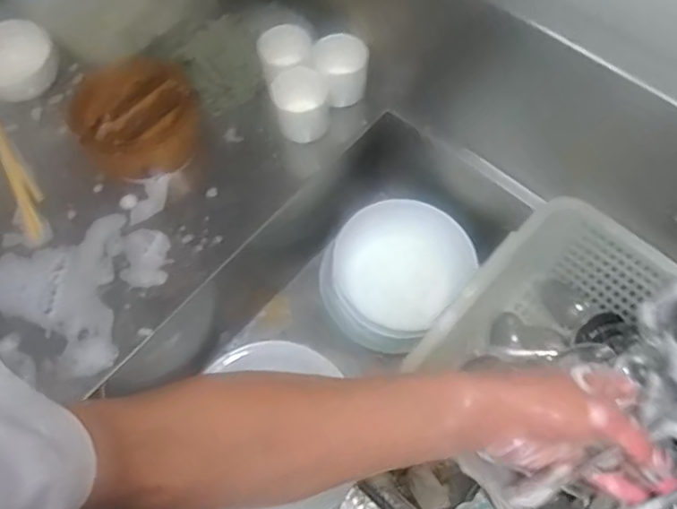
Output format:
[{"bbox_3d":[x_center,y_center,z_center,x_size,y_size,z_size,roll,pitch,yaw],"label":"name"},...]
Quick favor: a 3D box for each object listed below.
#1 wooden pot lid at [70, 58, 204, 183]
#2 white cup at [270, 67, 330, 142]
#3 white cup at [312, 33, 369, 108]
[{"bbox_3d":[-0.246,-0.168,0.728,0.144,0.052,0.141,-42,70,-16],"label":"wooden pot lid"},{"bbox_3d":[-0.043,-0.178,0.700,0.062,0.064,0.060,-1,65,2],"label":"white cup"},{"bbox_3d":[0.004,-0.228,0.733,0.064,0.082,0.055,-4,64,1],"label":"white cup"}]

